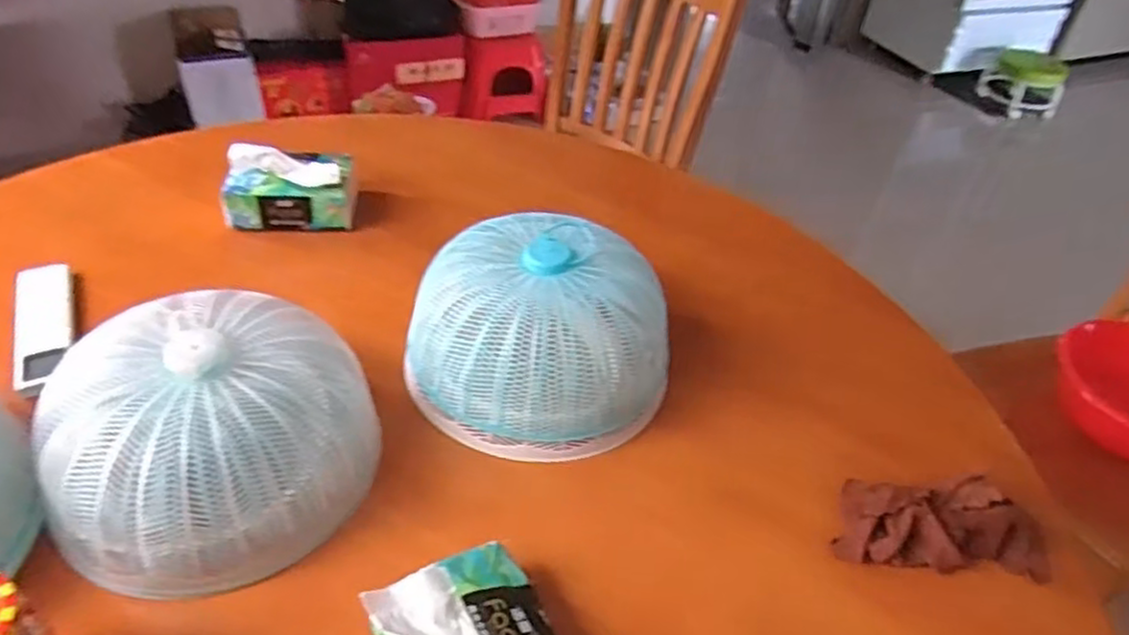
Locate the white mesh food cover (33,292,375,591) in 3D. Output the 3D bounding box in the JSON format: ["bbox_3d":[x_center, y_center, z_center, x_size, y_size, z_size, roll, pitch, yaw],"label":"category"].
[{"bbox_3d":[-0.261,0.086,0.565,0.213,0.128,0.205,-11,46,-17],"label":"white mesh food cover"}]

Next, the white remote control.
[{"bbox_3d":[-0.496,0.010,0.705,0.044,0.014,0.173,-15,47,-21],"label":"white remote control"}]

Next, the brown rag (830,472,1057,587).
[{"bbox_3d":[0.306,0.166,0.596,0.175,0.048,0.068,6,43,0],"label":"brown rag"}]

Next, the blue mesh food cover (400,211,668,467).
[{"bbox_3d":[-0.021,0.010,0.670,0.241,0.128,0.204,10,43,4],"label":"blue mesh food cover"}]

